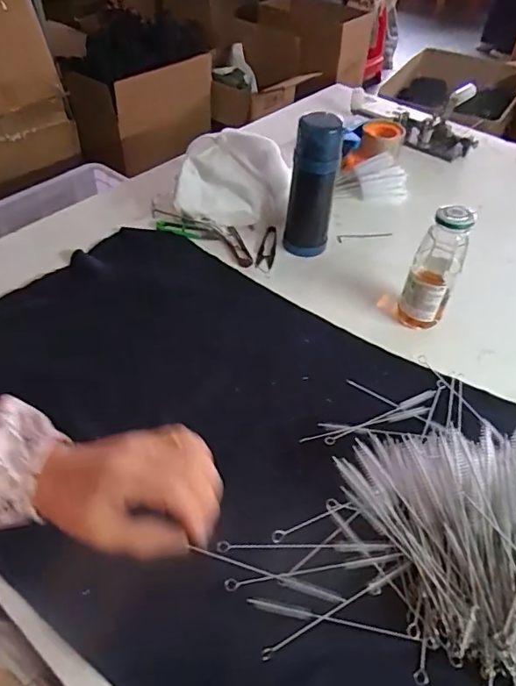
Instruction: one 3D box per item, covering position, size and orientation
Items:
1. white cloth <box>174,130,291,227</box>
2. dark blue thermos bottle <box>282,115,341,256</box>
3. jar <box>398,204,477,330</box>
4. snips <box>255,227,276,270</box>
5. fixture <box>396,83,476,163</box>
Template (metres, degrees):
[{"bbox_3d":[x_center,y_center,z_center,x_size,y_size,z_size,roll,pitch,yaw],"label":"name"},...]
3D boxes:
[{"bbox_3d":[-0.045,-0.255,0.800,0.174,0.123,0.114,-2,48,-5],"label":"white cloth"},{"bbox_3d":[0.076,-0.222,0.737,0.062,0.200,0.059,-1,48,-4],"label":"dark blue thermos bottle"},{"bbox_3d":[0.221,-0.089,0.633,0.058,0.167,0.050,22,51,16],"label":"jar"},{"bbox_3d":[0.014,-0.147,0.781,0.025,0.013,0.093,7,48,3],"label":"snips"},{"bbox_3d":[0.383,-0.472,1.057,0.171,0.081,0.173,18,50,12],"label":"fixture"}]

